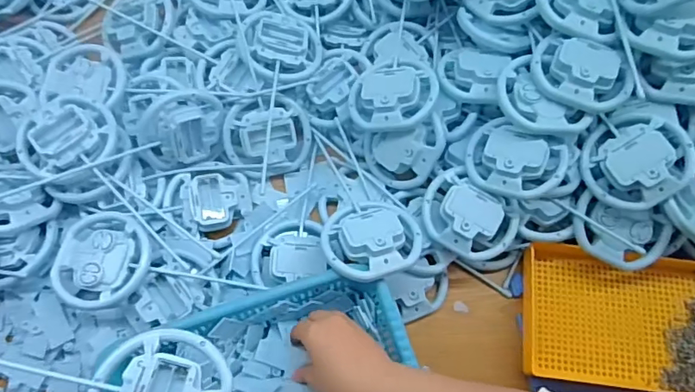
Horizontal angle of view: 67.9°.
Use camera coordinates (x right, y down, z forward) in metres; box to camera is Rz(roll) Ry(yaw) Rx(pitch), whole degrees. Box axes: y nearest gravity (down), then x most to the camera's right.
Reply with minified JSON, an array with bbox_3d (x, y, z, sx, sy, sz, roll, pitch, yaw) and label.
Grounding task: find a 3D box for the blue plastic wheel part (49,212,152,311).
[{"bbox_3d":[-0.268,0.068,0.557,0.105,0.025,0.102,1,70,-2],"label":"blue plastic wheel part"}]

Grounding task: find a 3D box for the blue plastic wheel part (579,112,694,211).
[{"bbox_3d":[0.309,-0.038,0.554,0.103,0.037,0.097,-31,72,17],"label":"blue plastic wheel part"}]

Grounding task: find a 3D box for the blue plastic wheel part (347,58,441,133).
[{"bbox_3d":[0.053,-0.123,0.608,0.098,0.050,0.099,1,70,-2],"label":"blue plastic wheel part"}]

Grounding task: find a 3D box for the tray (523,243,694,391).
[{"bbox_3d":[0.330,0.140,0.593,0.244,0.033,0.154,7,70,0],"label":"tray"}]

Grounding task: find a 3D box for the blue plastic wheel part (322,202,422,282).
[{"bbox_3d":[0.026,0.041,0.552,0.102,0.032,0.096,0,45,0],"label":"blue plastic wheel part"}]

